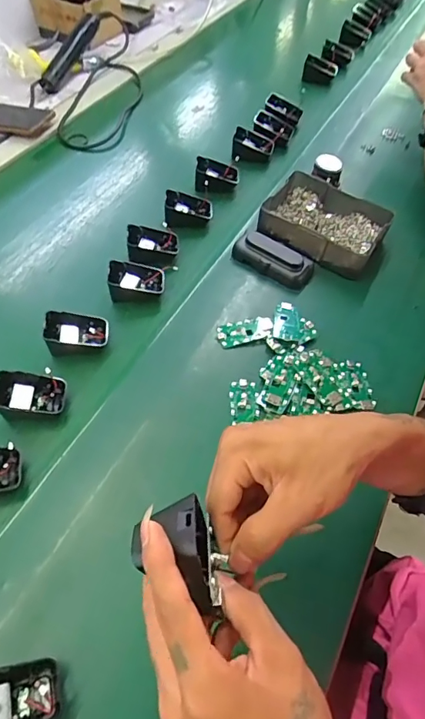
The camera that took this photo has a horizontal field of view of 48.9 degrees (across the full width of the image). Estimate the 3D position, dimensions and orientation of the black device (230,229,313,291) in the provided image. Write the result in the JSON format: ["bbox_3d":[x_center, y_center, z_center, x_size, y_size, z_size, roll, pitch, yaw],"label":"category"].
[{"bbox_3d":[0.079,-0.133,0.610,0.105,0.026,0.043,28,57,17],"label":"black device"}]

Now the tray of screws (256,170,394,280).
[{"bbox_3d":[0.154,-0.189,0.653,0.163,0.044,0.130,28,57,17],"label":"tray of screws"}]

